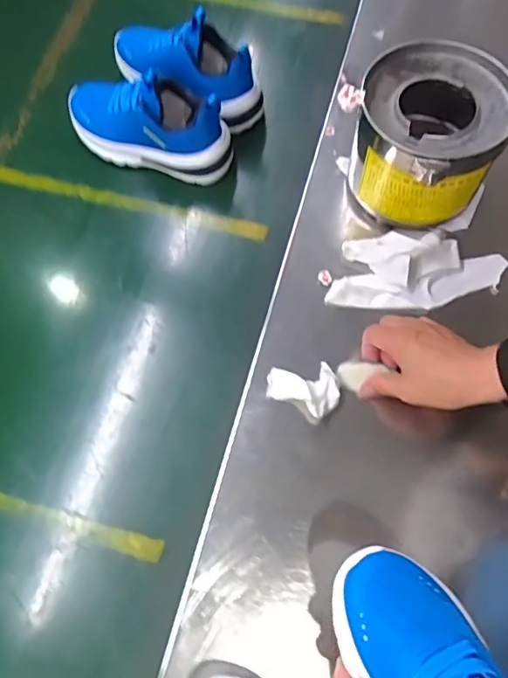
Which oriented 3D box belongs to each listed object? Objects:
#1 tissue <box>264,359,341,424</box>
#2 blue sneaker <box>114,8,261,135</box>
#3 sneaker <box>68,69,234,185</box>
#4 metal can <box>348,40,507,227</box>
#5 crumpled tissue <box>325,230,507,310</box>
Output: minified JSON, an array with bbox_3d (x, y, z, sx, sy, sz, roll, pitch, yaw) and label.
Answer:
[{"bbox_3d":[0.048,0.042,0.482,0.067,0.020,0.052,27,74,12],"label":"tissue"},{"bbox_3d":[-0.085,-0.329,0.603,0.202,0.095,0.070,35,74,13],"label":"blue sneaker"},{"bbox_3d":[-0.125,-0.251,0.586,0.205,0.098,0.072,20,71,9],"label":"sneaker"},{"bbox_3d":[0.168,-0.192,0.519,0.141,0.122,0.135,38,77,15],"label":"metal can"},{"bbox_3d":[0.164,-0.065,0.511,0.178,0.040,0.078,4,69,3],"label":"crumpled tissue"}]

